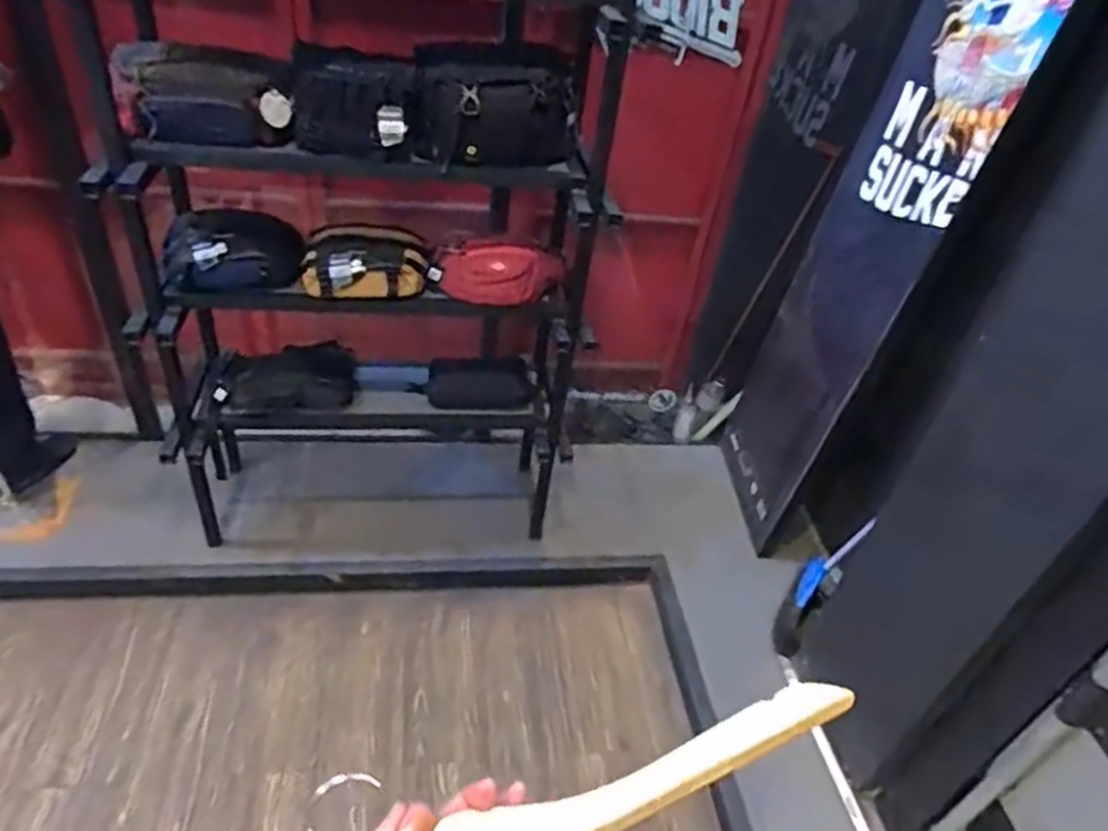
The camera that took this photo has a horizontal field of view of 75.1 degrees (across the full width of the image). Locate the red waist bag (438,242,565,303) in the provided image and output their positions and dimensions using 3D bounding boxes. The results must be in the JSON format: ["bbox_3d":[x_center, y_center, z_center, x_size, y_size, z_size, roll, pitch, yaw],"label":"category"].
[{"bbox_3d":[-0.111,-0.301,1.541,0.258,0.136,0.075,10,39,1],"label":"red waist bag"}]

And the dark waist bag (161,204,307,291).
[{"bbox_3d":[-0.636,-0.331,1.440,0.274,0.165,0.101,-10,42,-22],"label":"dark waist bag"}]

